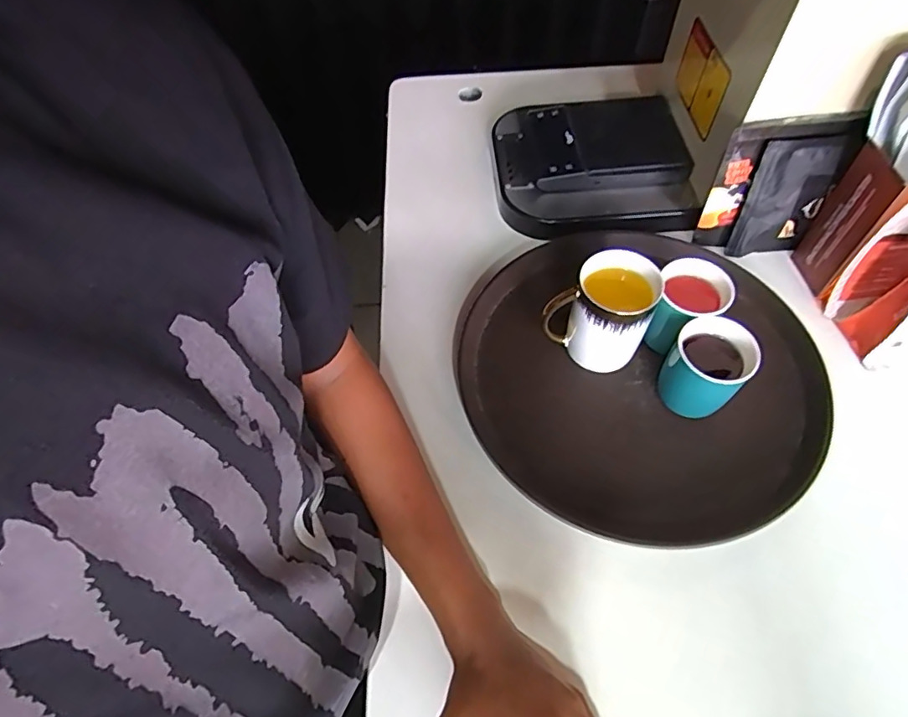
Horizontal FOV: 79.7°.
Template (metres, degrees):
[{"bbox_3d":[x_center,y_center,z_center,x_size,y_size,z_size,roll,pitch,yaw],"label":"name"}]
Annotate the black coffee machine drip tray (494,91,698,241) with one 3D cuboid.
[{"bbox_3d":[0.162,-0.238,0.668,0.220,0.062,0.190,-3,53,0],"label":"black coffee machine drip tray"}]

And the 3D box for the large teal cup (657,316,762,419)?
[{"bbox_3d":[0.223,0.014,0.490,0.065,0.086,0.067,-1,53,1],"label":"large teal cup"}]

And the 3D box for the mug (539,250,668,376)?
[{"bbox_3d":[0.144,-0.047,0.520,0.086,0.106,0.076,32,61,23],"label":"mug"}]

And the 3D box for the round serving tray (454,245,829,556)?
[{"bbox_3d":[0.179,0.009,0.538,0.338,0.022,0.332,-2,58,3],"label":"round serving tray"}]

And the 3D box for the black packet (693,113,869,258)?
[{"bbox_3d":[0.330,-0.174,0.568,0.117,0.142,0.034,-2,53,1],"label":"black packet"}]

